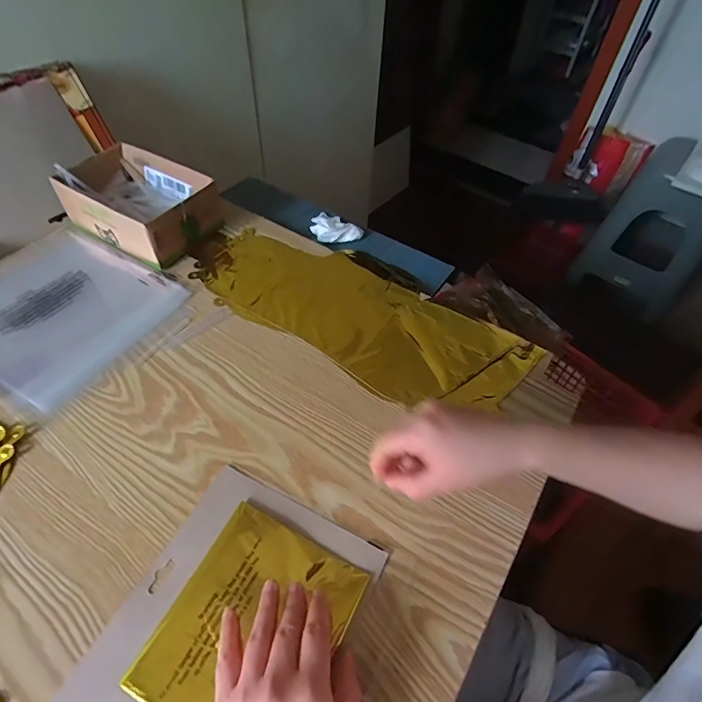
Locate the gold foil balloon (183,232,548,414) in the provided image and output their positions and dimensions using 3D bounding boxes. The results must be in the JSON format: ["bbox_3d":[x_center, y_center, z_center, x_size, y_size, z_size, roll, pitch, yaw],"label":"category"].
[{"bbox_3d":[0.008,-0.061,0.529,0.415,0.009,0.190,28,55,19],"label":"gold foil balloon"}]

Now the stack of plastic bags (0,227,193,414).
[{"bbox_3d":[-0.364,-0.062,0.518,0.268,0.007,0.219,26,54,18],"label":"stack of plastic bags"}]

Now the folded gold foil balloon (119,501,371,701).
[{"bbox_3d":[-0.072,0.201,0.313,0.120,0.006,0.140,24,53,16],"label":"folded gold foil balloon"}]

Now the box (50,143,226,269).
[{"bbox_3d":[-0.294,-0.206,0.595,0.204,0.071,0.133,26,54,17],"label":"box"}]

